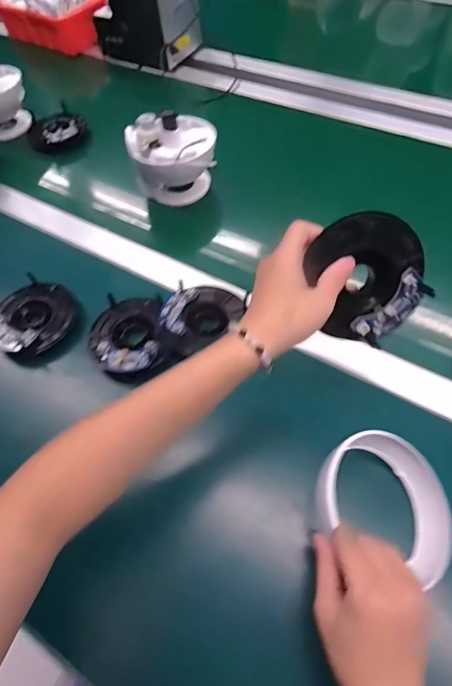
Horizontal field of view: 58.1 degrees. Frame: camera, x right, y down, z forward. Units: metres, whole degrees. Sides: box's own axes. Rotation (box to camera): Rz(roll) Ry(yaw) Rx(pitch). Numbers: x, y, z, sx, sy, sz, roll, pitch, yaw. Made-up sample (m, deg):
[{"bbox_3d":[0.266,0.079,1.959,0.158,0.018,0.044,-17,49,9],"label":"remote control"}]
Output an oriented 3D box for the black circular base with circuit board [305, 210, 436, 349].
[{"bbox_3d":[0.114,-0.051,0.321,0.089,0.102,0.014,-24,22,-2],"label":"black circular base with circuit board"}]

